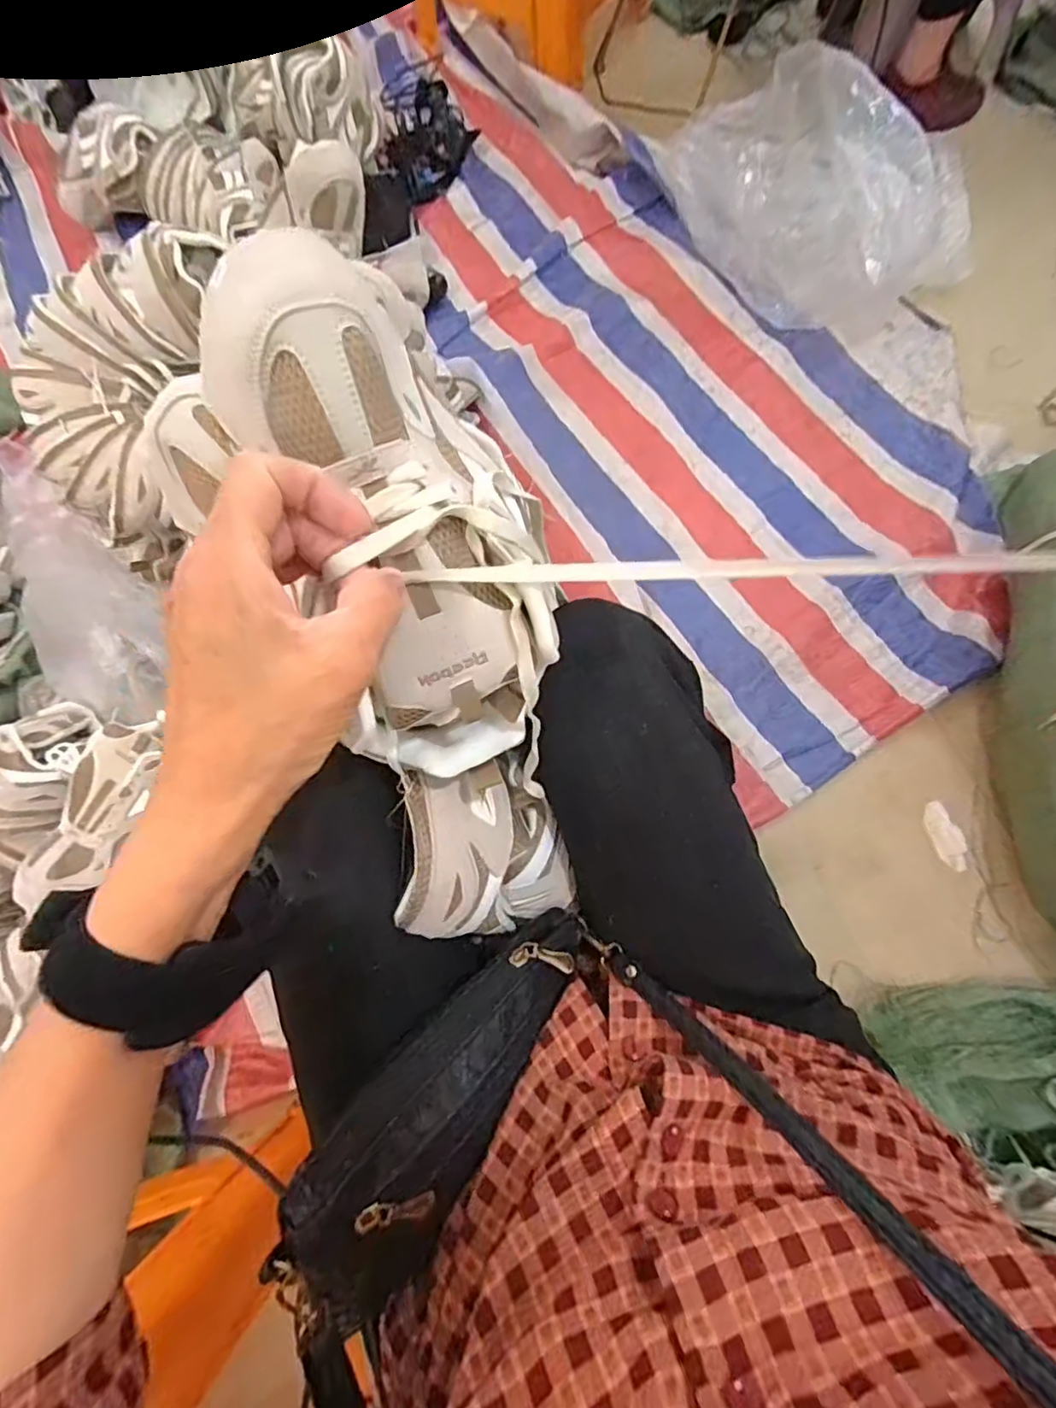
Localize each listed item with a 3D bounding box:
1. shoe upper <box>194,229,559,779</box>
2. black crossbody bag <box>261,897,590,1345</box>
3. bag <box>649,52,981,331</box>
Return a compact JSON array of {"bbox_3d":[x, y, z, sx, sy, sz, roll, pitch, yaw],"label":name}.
[{"bbox_3d":[-0.054,-0.070,0.274,0.113,0.068,0.237,-21,112,-6],"label":"shoe upper"},{"bbox_3d":[-0.029,0.192,0.319,0.073,0.044,0.213,43,45,9],"label":"black crossbody bag"},{"bbox_3d":[0.425,-0.806,0.956,0.508,0.254,0.223,39,79,12],"label":"bag"}]

